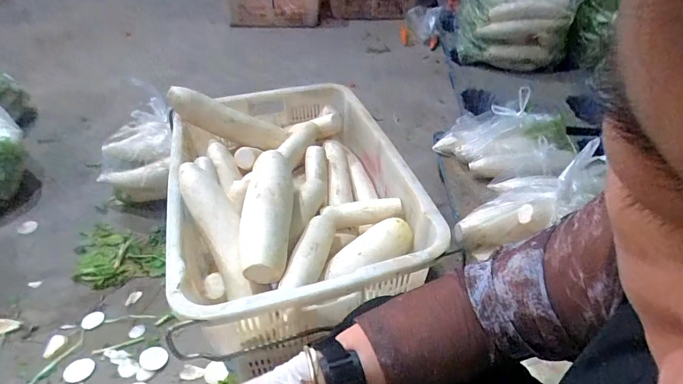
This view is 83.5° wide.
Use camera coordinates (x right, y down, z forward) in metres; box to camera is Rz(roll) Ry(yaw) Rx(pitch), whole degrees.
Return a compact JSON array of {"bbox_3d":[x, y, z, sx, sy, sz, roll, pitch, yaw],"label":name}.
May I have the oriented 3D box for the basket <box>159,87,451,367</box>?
[{"bbox_3d":[-0.115,-0.004,0.848,0.470,0.209,0.631,-12,42,-14],"label":"basket"}]

